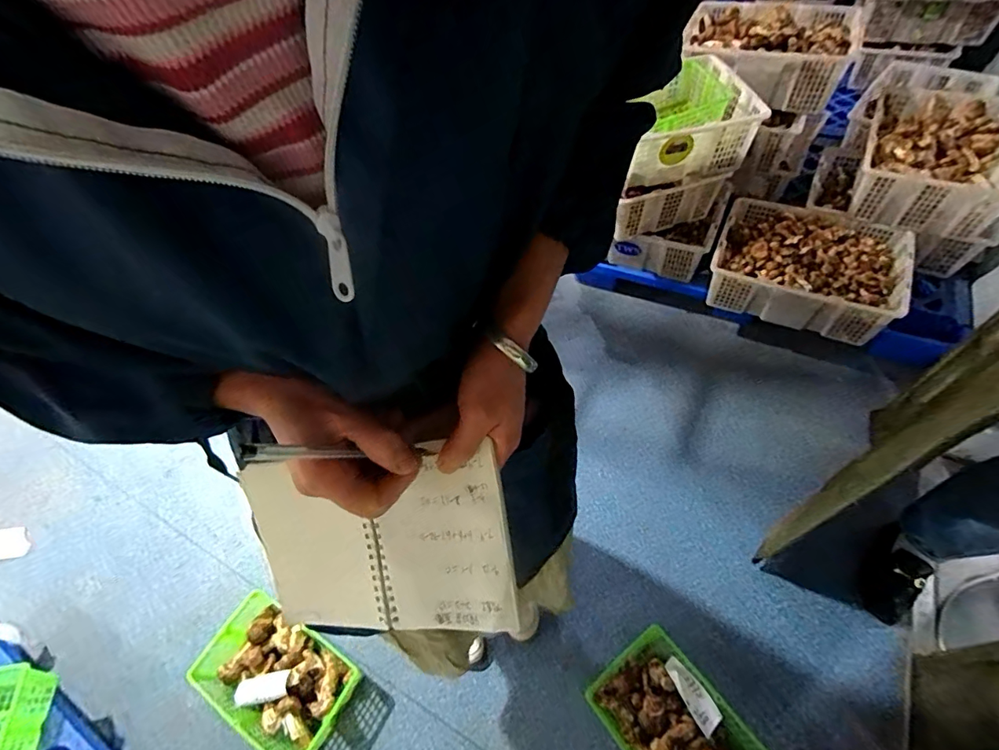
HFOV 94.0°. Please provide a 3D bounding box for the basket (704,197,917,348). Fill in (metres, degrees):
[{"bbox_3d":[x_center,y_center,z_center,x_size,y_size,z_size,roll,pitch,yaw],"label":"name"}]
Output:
[{"bbox_3d":[0.914,-0.333,1.404,0.493,0.159,0.351,20,61,20],"label":"basket"}]

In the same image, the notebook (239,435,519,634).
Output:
[{"bbox_3d":[-0.095,0.132,0.366,0.207,0.014,0.142,-9,91,16],"label":"notebook"}]

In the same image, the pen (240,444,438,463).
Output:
[{"bbox_3d":[-0.097,0.050,0.305,0.131,0.008,0.008,8,42,-44],"label":"pen"}]

